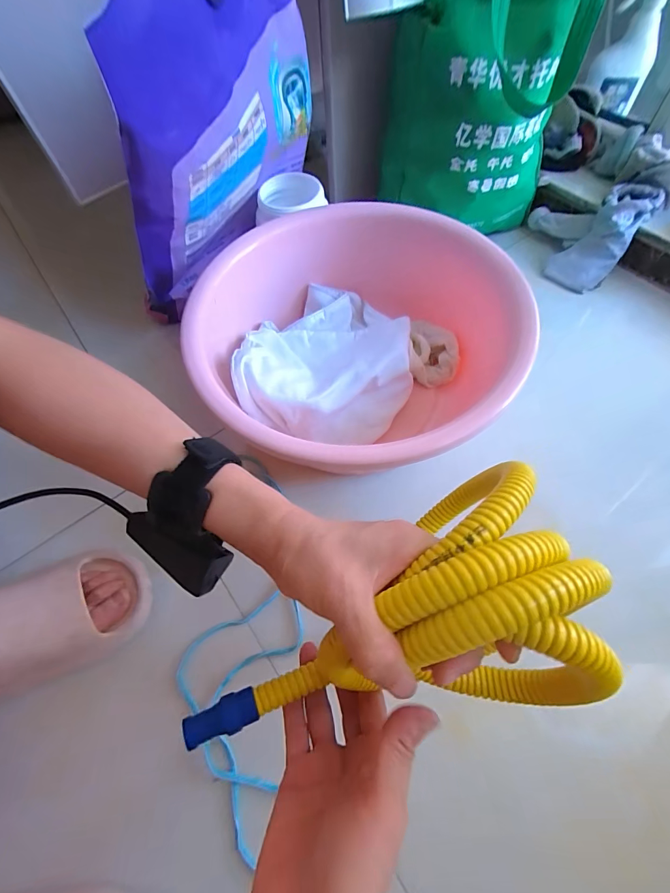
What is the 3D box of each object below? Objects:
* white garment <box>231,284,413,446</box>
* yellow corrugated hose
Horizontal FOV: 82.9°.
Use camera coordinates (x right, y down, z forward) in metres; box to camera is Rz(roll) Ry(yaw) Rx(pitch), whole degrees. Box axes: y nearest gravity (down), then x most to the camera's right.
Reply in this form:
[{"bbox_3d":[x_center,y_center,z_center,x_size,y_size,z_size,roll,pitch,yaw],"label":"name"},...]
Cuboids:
[{"bbox_3d":[-0.006,-0.128,0.521,0.209,0.116,0.256,0,60,2],"label":"white garment"},{"bbox_3d":[0.034,0.126,0.223,0.243,0.111,0.109,-43,59,27],"label":"yellow corrugated hose"}]

